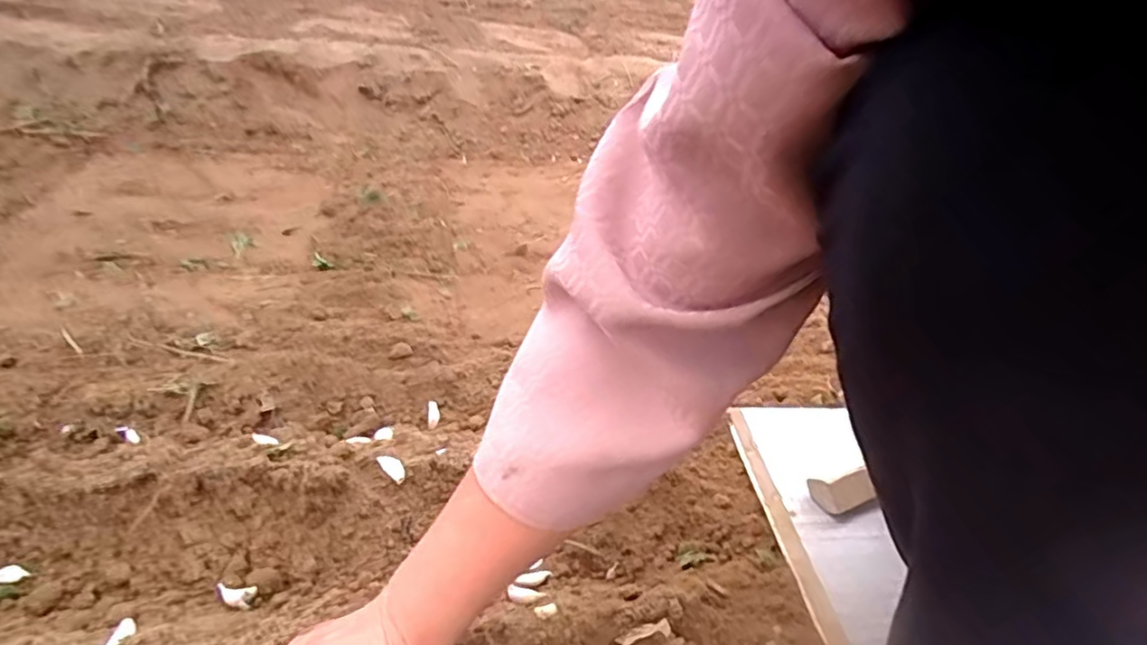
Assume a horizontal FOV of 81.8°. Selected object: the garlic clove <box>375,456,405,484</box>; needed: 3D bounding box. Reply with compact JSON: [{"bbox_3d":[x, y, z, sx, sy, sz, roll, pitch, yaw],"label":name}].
[{"bbox_3d":[-0.136,0.109,0.498,0.011,0.010,0.029,-22,42,-39],"label":"garlic clove"}]

